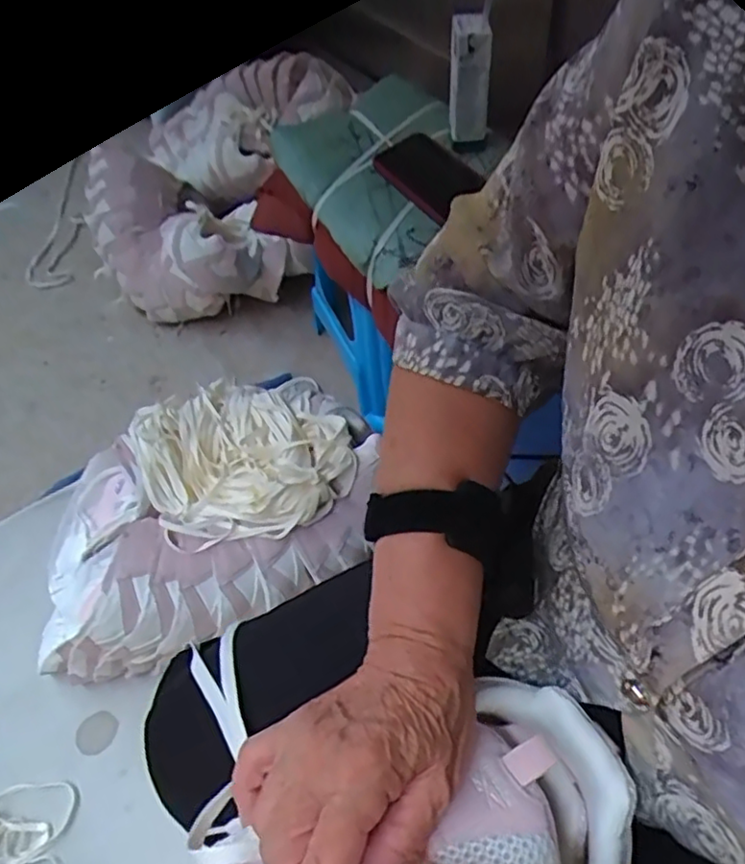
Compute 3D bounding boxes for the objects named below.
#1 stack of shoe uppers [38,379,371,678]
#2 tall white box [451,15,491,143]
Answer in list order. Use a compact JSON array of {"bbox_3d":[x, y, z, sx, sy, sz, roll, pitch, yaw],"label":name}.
[{"bbox_3d":[-0.216,0.099,0.815,0.465,0.207,0.349,-22,54,-11],"label":"stack of shoe uppers"},{"bbox_3d":[0.114,-0.412,0.768,0.043,0.131,0.046,-1,52,5],"label":"tall white box"}]

